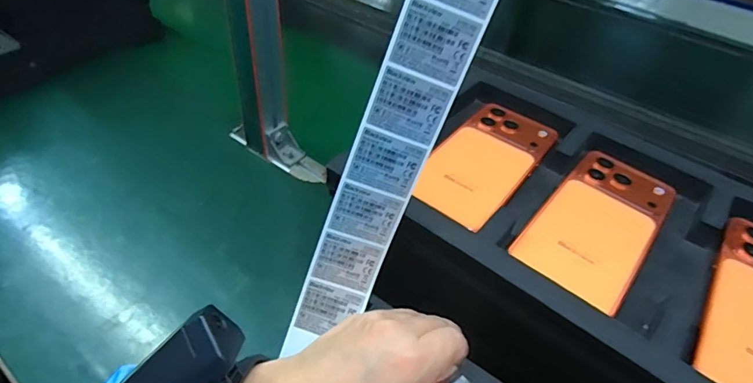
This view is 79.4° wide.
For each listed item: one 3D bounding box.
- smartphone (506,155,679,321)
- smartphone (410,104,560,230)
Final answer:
[{"bbox_3d":[0.168,0.020,0.341,0.076,0.005,0.153,32,51,24],"label":"smartphone"},{"bbox_3d":[0.091,-0.029,0.379,0.074,0.012,0.159,30,50,23],"label":"smartphone"}]

